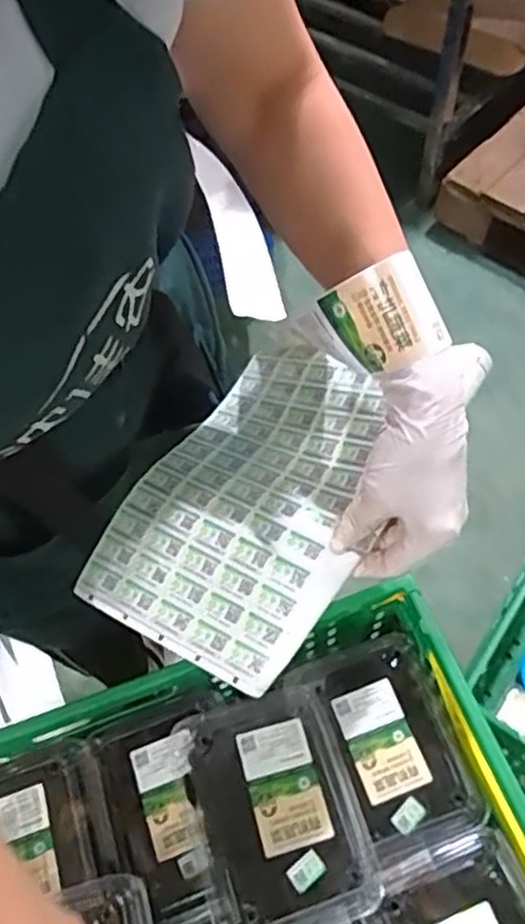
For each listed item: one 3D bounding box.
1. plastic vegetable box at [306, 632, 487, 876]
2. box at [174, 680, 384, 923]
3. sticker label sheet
[{"bbox_3d":[0.110,0.258,0.629,0.125,0.084,0.179,-18,60,-8],"label":"plastic vegetable box"},{"bbox_3d":[0.007,0.281,0.562,0.129,0.051,0.180,-16,60,-7],"label":"box"},{"bbox_3d":[-0.004,0.021,0.490,0.152,0.043,0.238,27,64,13],"label":"sticker label sheet"}]

